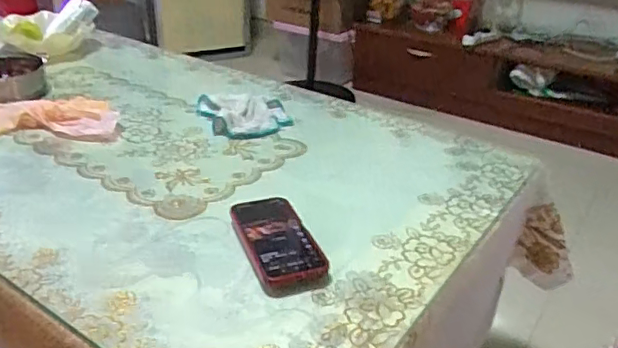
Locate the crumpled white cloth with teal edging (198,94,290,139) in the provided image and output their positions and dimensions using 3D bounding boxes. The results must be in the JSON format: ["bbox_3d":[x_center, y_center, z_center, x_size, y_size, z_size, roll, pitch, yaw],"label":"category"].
[{"bbox_3d":[-0.113,-0.113,1.011,0.147,0.025,0.154,-11,32,-23],"label":"crumpled white cloth with teal edging"}]

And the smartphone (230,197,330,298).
[{"bbox_3d":[-0.040,0.078,0.671,0.080,0.016,0.173,-18,37,-15],"label":"smartphone"}]

